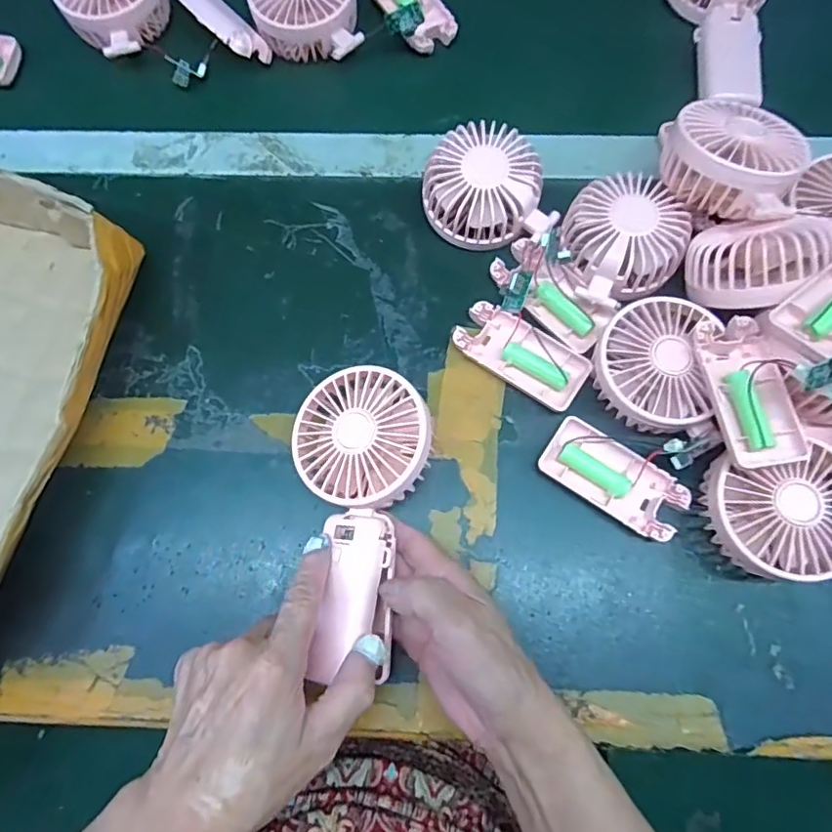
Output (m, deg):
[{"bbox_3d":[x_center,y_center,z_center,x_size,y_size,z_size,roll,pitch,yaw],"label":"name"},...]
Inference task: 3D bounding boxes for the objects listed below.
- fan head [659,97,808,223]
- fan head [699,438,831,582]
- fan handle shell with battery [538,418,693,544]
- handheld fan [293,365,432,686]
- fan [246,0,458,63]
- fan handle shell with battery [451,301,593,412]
[{"bbox_3d":[0.212,-0.175,0.377,0.098,0.045,0.089,36,67,11],"label":"fan head"},{"bbox_3d":[0.221,0.061,0.341,0.084,0.047,0.074,-8,73,-1],"label":"fan head"},{"bbox_3d":[0.130,0.041,0.369,0.092,0.015,0.045,33,77,10],"label":"fan handle shell with battery"},{"bbox_3d":[-0.036,0.057,0.331,0.080,0.033,0.174,2,74,2],"label":"handheld fan"},{"bbox_3d":[-0.054,-0.348,0.468,0.160,0.046,0.089,-10,73,-2],"label":"fan"},{"bbox_3d":[0.074,-0.043,0.391,0.092,0.015,0.042,33,77,11],"label":"fan handle shell with battery"}]

